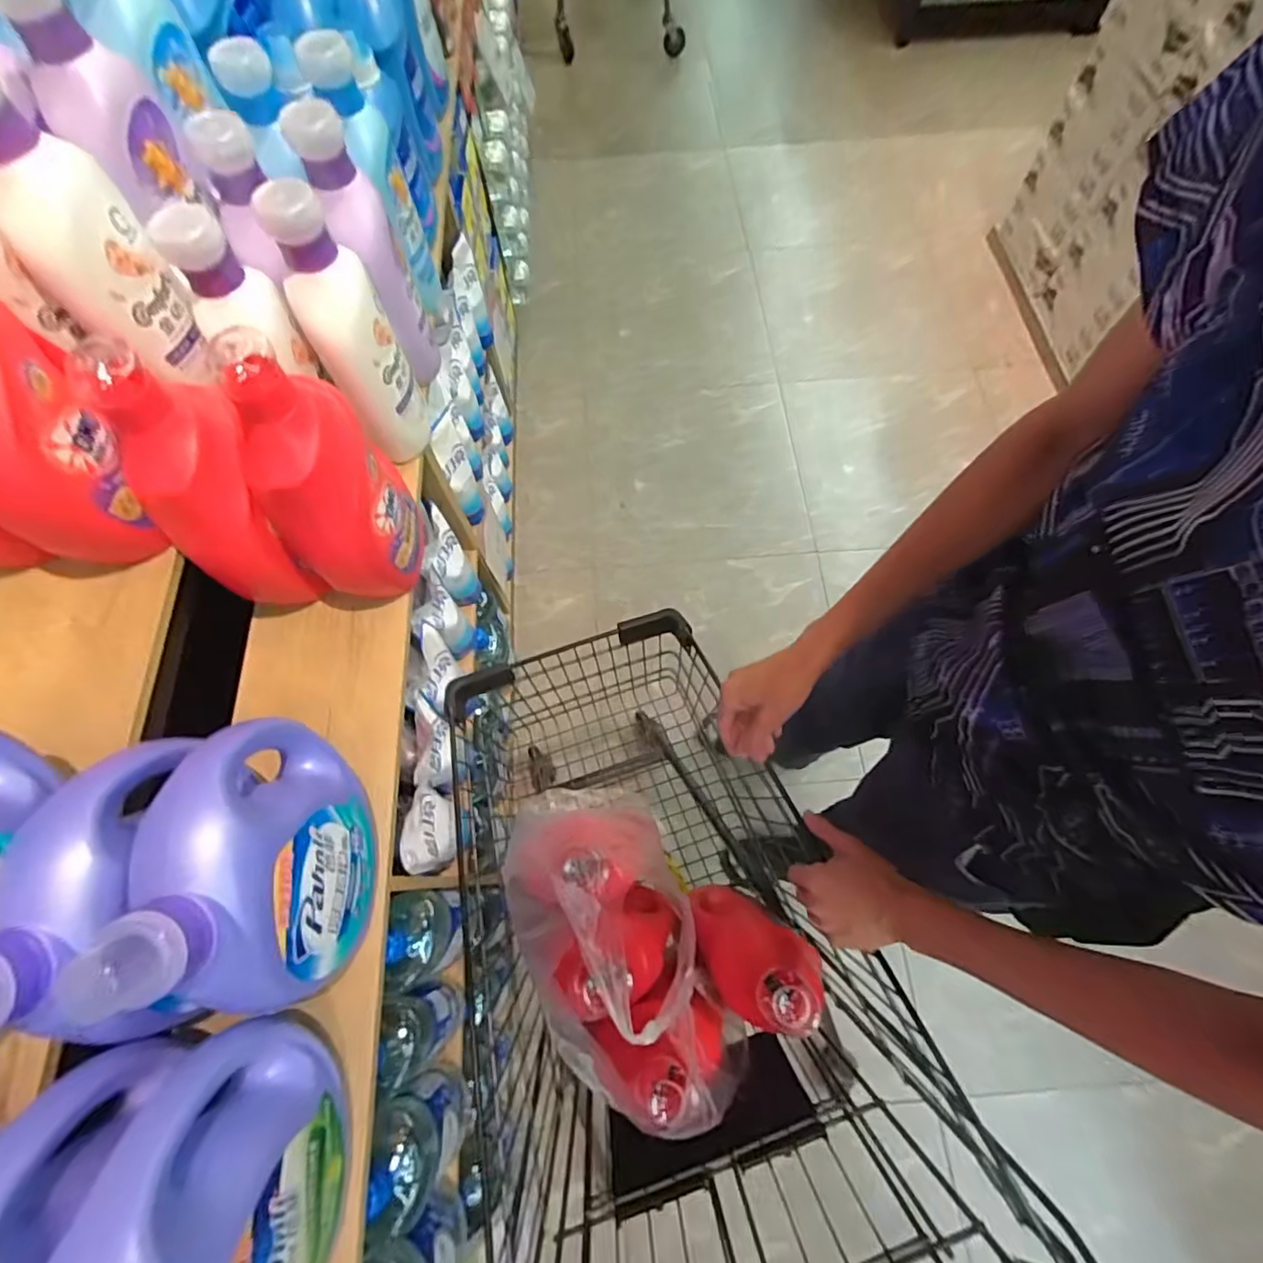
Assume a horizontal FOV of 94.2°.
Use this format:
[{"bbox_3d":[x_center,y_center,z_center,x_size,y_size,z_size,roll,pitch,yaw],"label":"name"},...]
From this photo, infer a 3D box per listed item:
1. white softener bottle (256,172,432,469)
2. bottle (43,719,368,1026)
[{"bbox_3d":[-0.326,-0.341,0.699,0.090,0.311,0.073,-28,70,-10],"label":"white softener bottle"},{"bbox_3d":[-0.310,0.185,0.484,0.098,0.239,0.218,-18,69,-7],"label":"bottle"}]

